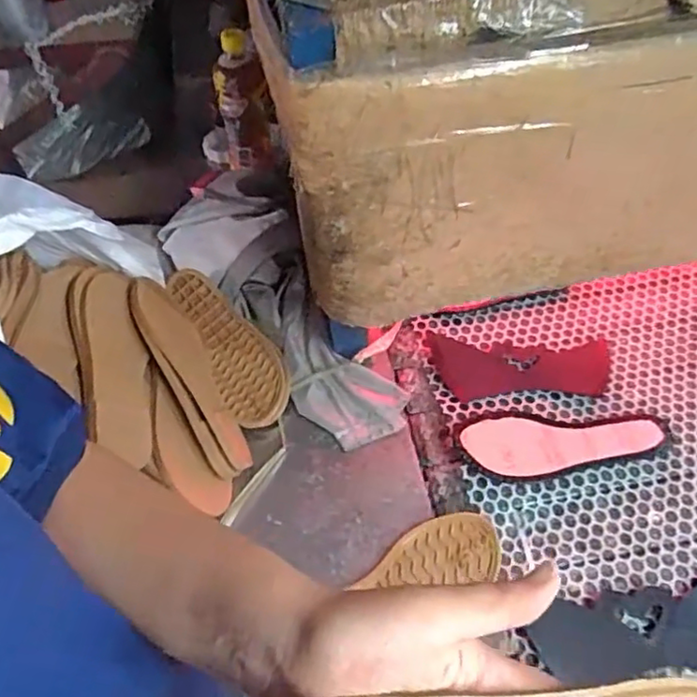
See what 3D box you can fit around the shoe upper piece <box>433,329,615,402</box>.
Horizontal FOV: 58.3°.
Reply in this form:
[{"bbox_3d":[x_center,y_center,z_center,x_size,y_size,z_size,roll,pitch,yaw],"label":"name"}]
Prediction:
[{"bbox_3d":[0.204,0.026,0.746,0.208,0.009,0.094,2,45,6],"label":"shoe upper piece"}]

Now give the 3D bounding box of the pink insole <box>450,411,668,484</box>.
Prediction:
[{"bbox_3d":[0.232,0.105,0.668,0.222,0.014,0.075,2,59,0],"label":"pink insole"}]

